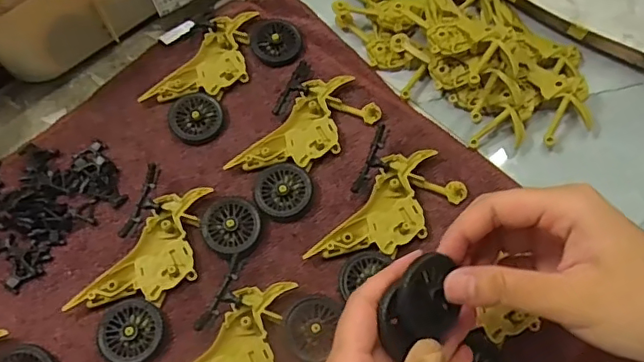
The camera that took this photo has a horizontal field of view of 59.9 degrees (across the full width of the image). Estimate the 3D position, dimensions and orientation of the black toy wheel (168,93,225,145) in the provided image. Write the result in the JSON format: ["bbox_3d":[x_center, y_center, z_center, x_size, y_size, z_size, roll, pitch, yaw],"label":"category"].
[{"bbox_3d":[-0.086,-0.043,0.384,0.035,0.009,0.033,0,65,0],"label":"black toy wheel"}]

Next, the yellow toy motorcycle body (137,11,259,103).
[{"bbox_3d":[-0.078,-0.084,0.407,0.046,0.010,0.100,32,69,14],"label":"yellow toy motorcycle body"}]

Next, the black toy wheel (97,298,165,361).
[{"bbox_3d":[-0.110,0.087,0.323,0.035,0.009,0.036,0,65,0],"label":"black toy wheel"}]

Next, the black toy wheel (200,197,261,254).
[{"bbox_3d":[-0.056,0.028,0.349,0.034,0.007,0.037,0,65,0],"label":"black toy wheel"}]

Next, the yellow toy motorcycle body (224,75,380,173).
[{"bbox_3d":[-0.012,-0.033,0.377,0.098,0.011,0.047,-38,71,-16],"label":"yellow toy motorcycle body"}]

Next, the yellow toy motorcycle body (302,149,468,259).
[{"bbox_3d":[0.041,0.022,0.351,0.101,0.010,0.048,-40,71,-17],"label":"yellow toy motorcycle body"}]

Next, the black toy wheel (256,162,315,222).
[{"bbox_3d":[-0.024,0.006,0.359,0.036,0.006,0.037,0,65,0],"label":"black toy wheel"}]

